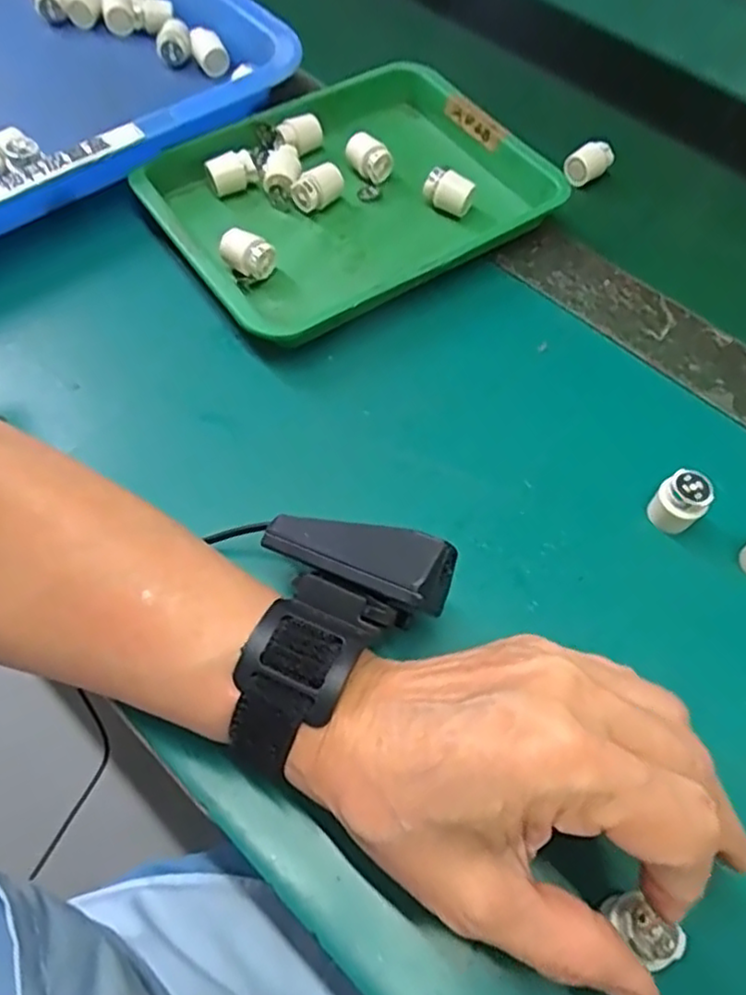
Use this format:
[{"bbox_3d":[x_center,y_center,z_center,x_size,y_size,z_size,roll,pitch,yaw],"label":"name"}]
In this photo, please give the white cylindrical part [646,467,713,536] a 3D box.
[{"bbox_3d":[0.139,0.003,0.310,0.017,0.031,0.020,-33,67,-20],"label":"white cylindrical part"}]

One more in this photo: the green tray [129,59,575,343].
[{"bbox_3d":[-0.012,-0.176,0.404,0.210,0.030,0.163,-33,67,-20],"label":"green tray"}]

